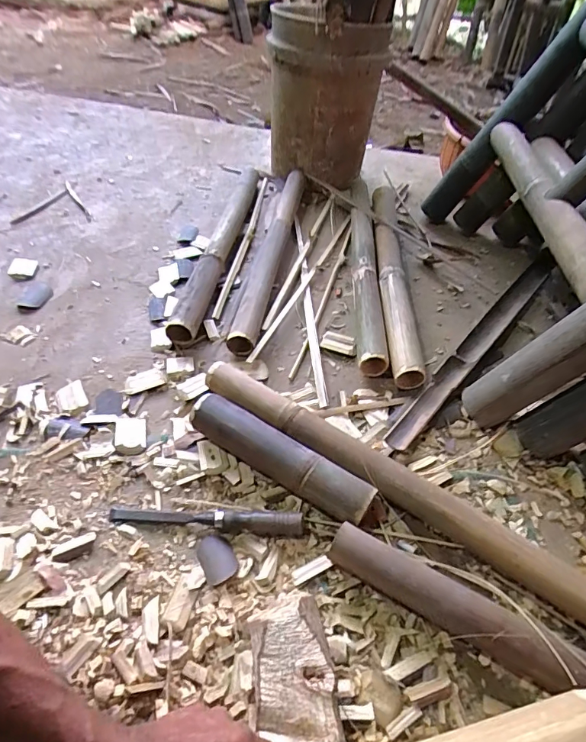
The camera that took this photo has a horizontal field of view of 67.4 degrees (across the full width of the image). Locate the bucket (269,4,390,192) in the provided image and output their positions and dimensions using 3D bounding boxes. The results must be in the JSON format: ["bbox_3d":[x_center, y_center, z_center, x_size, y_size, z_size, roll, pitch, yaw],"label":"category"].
[{"bbox_3d":[0.070,-0.665,1.093,0.271,0.359,0.267,8,48,3],"label":"bucket"}]

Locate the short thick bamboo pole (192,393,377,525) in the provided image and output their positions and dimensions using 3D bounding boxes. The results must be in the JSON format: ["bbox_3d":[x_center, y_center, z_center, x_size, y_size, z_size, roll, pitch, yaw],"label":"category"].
[{"bbox_3d":[-0.019,0.118,0.593,0.261,0.064,0.053,28,52,20],"label":"short thick bamboo pole"}]

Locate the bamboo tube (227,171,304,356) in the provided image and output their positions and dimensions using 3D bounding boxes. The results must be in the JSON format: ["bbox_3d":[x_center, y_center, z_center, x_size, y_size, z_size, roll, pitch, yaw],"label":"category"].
[{"bbox_3d":[-0.046,-0.273,0.960,0.057,0.047,0.646,9,48,3],"label":"bamboo tube"}]

